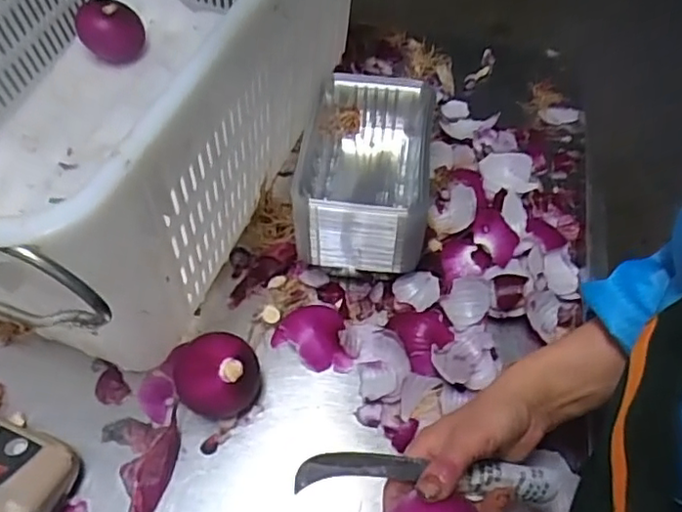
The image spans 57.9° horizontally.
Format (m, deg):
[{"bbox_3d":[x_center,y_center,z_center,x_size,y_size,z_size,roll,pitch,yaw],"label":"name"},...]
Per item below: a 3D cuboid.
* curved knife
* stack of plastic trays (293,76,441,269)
[{"bbox_3d":[0.069,0.160,0.447,0.202,0.021,0.023,9,56,-13],"label":"curved knife"},{"bbox_3d":[0.028,-0.091,0.650,0.124,0.096,0.192,8,57,4],"label":"stack of plastic trays"}]

